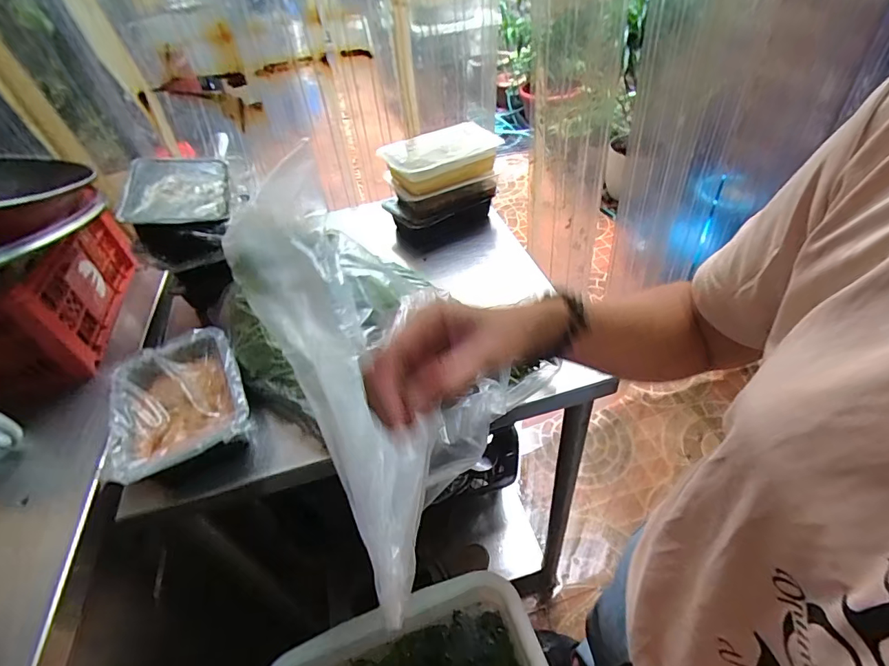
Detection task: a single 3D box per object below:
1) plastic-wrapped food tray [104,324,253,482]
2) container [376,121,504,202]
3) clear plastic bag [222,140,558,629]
[{"bbox_3d":[-0.316,0.078,0.533,0.140,0.033,0.197,-24,46,-17],"label":"plastic-wrapped food tray"},{"bbox_3d":[-0.007,-0.311,0.786,0.203,0.069,0.126,-22,46,-15],"label":"container"},{"bbox_3d":[-0.098,0.008,0.428,0.177,0.138,0.422,-19,58,-13],"label":"clear plastic bag"}]

